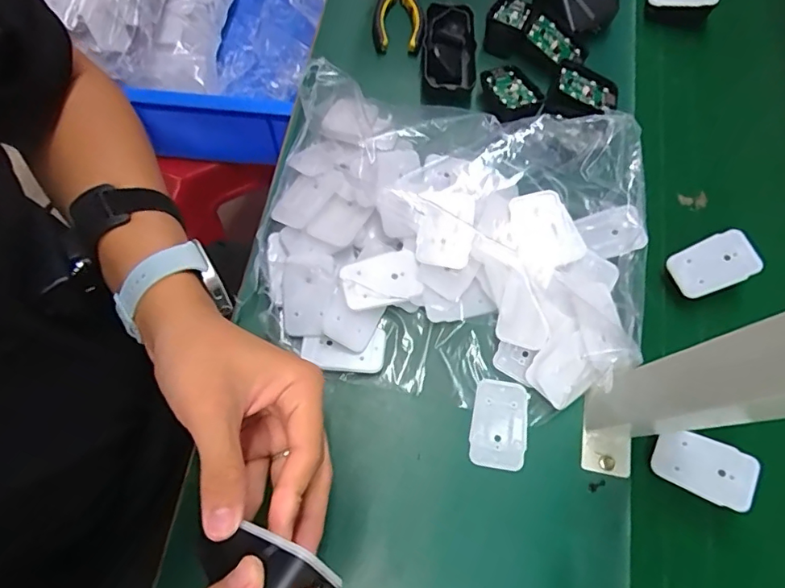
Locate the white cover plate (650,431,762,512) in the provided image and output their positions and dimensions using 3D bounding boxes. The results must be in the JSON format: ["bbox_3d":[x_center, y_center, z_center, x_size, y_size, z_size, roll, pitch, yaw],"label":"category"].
[{"bbox_3d":[0.238,0.131,0.387,0.069,0.009,0.044,22,76,22],"label":"white cover plate"}]

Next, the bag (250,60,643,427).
[{"bbox_3d":[0.049,-0.044,0.429,0.327,0.065,0.286,14,72,3],"label":"bag"}]

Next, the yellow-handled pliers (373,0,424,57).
[{"bbox_3d":[0.005,-0.322,0.550,0.052,0.015,0.150,-2,72,-2],"label":"yellow-handled pliers"}]

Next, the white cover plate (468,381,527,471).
[{"bbox_3d":[0.087,0.106,0.412,0.044,0.004,0.068,10,72,2],"label":"white cover plate"}]

